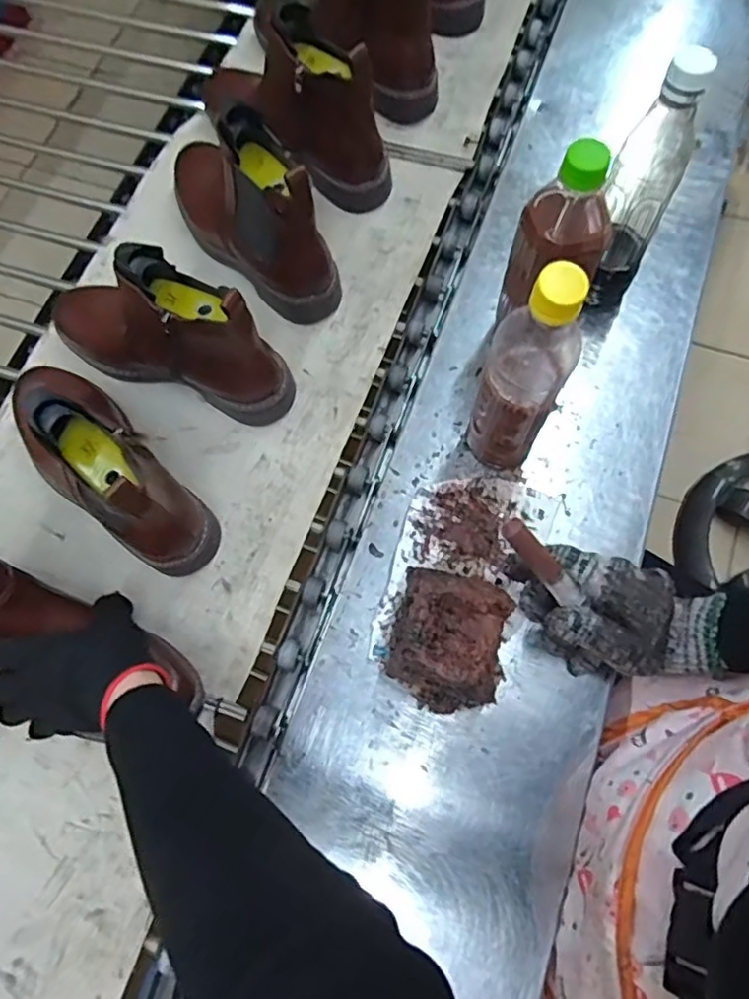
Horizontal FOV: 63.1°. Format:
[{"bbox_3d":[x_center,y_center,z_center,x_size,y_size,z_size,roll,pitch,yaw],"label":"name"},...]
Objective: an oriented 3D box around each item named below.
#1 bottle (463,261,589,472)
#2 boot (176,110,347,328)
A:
[{"bbox_3d":[0.108,-0.086,0.451,0.063,0.212,0.055,23,74,6],"label":"bottle"},{"bbox_3d":[-0.138,-0.292,0.588,0.087,0.165,0.239,-40,73,-11],"label":"boot"}]

